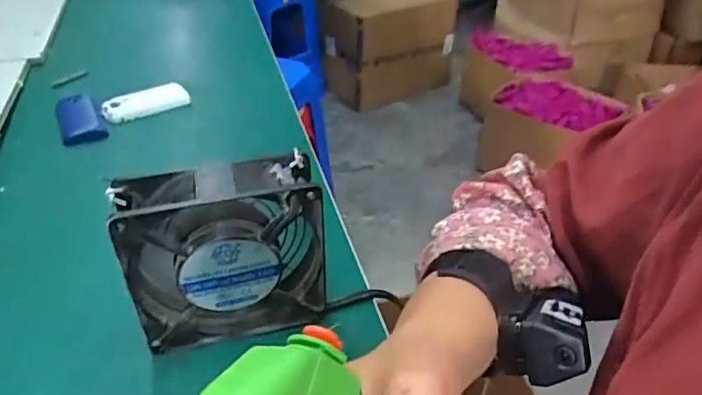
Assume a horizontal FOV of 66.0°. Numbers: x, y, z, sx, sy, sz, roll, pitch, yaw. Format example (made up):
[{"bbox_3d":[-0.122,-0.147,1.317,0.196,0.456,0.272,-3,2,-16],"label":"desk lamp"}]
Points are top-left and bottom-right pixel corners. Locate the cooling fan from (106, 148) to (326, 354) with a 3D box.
[{"bbox_3d":[-0.080,0.037,0.348,0.120,0.116,0.043,-11,39,-14],"label":"cooling fan"}]

